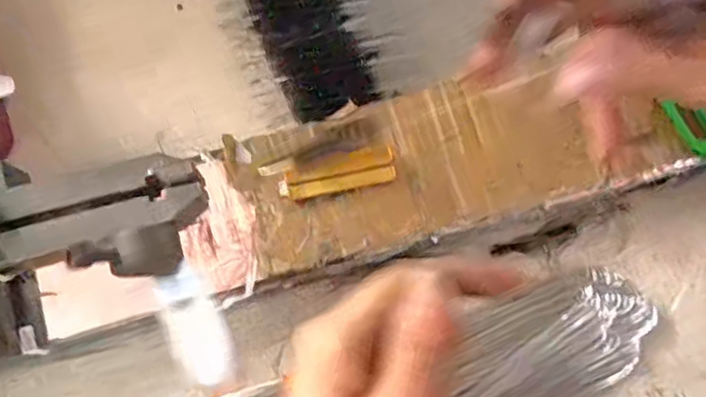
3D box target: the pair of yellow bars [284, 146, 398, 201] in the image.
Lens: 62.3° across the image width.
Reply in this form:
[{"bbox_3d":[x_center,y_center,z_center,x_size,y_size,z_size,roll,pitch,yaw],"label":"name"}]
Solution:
[{"bbox_3d":[-0.008,-0.017,0.387,0.070,0.006,0.023,-12,75,-1],"label":"pair of yellow bars"}]

